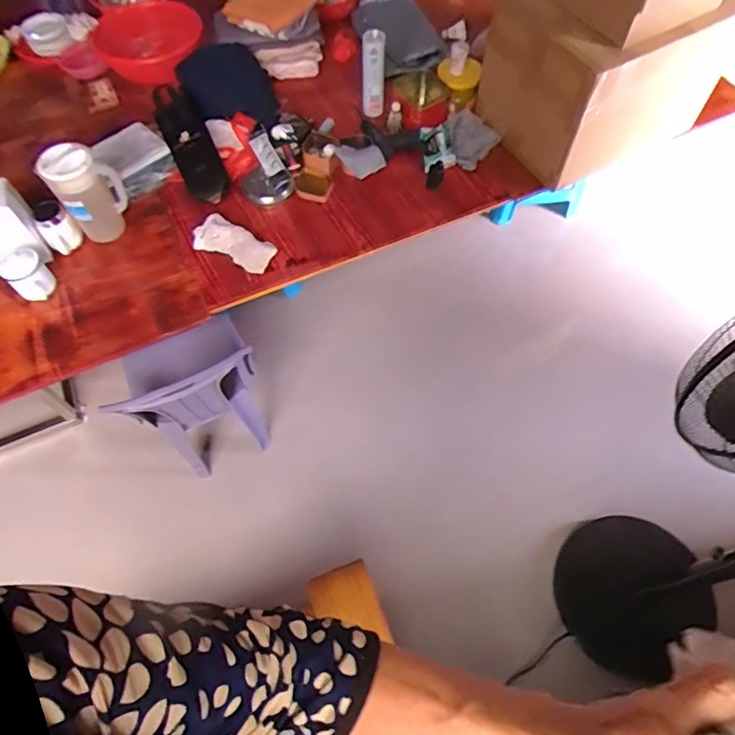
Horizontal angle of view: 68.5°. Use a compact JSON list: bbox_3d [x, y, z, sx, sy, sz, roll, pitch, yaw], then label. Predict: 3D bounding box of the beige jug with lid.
[{"bbox_3d":[-0.698,-0.446,1.358,0.150,0.257,0.148,0,63,0],"label":"beige jug with lid"}]

